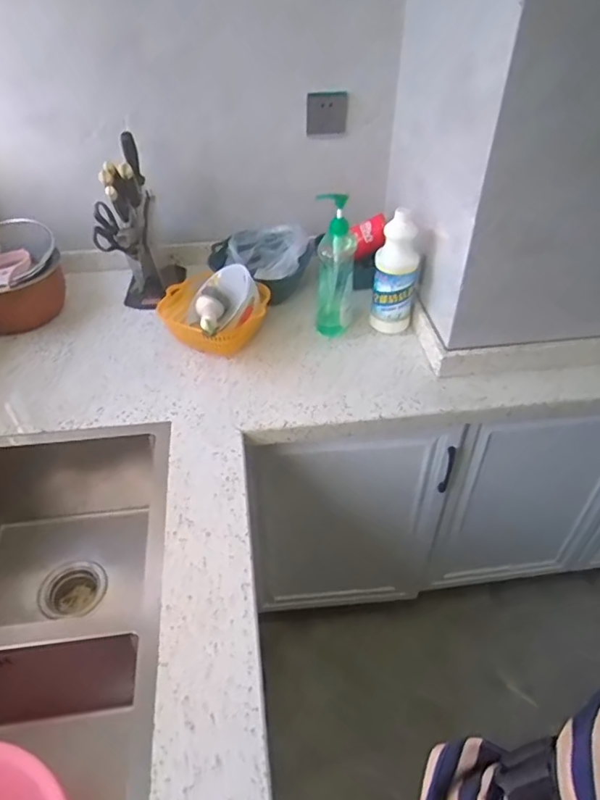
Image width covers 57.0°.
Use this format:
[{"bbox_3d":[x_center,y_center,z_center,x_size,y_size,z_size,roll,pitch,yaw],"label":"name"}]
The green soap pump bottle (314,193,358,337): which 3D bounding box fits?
[{"bbox_3d":[0.068,-0.256,1.074,0.064,0.286,0.069,11,44,12],"label":"green soap pump bottle"}]

